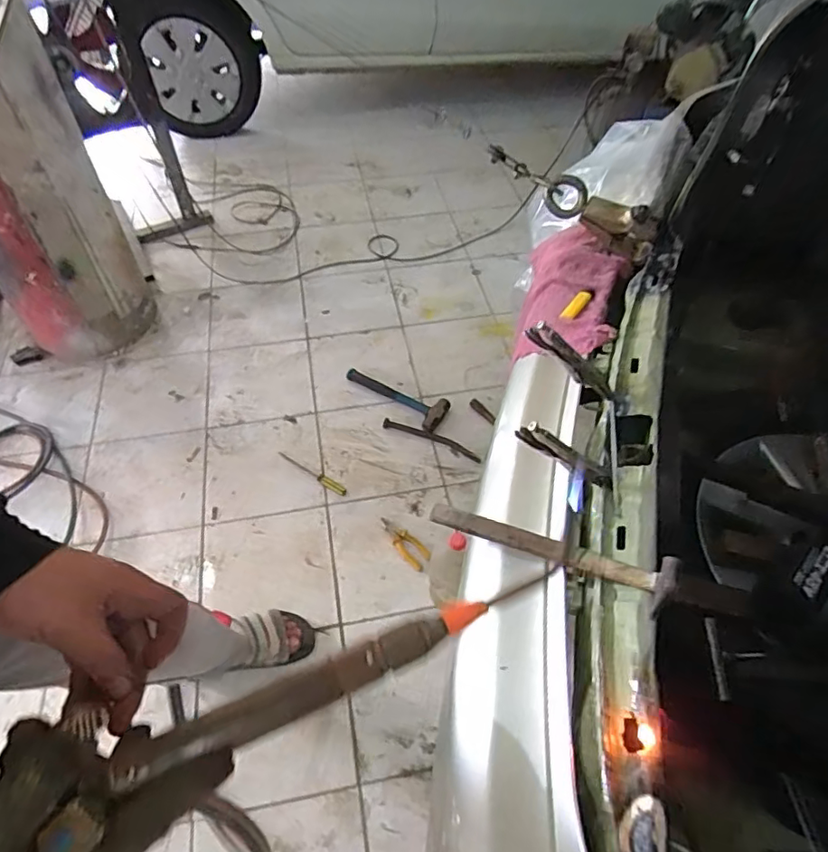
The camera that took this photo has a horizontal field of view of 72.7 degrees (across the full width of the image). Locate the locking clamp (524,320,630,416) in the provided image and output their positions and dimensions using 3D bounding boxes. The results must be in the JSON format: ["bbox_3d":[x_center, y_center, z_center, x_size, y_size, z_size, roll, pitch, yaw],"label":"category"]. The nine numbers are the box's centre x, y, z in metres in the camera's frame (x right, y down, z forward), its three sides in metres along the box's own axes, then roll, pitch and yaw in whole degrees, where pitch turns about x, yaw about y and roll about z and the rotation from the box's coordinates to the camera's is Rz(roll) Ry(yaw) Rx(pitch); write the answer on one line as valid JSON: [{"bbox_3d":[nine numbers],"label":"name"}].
[{"bbox_3d":[0.215,-0.074,0.731,0.182,0.047,0.029,37,53,-17],"label":"locking clamp"}]

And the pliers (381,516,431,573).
[{"bbox_3d":[-0.026,0.275,1.339,0.059,0.018,0.158,-34,61,-24],"label":"pliers"}]

